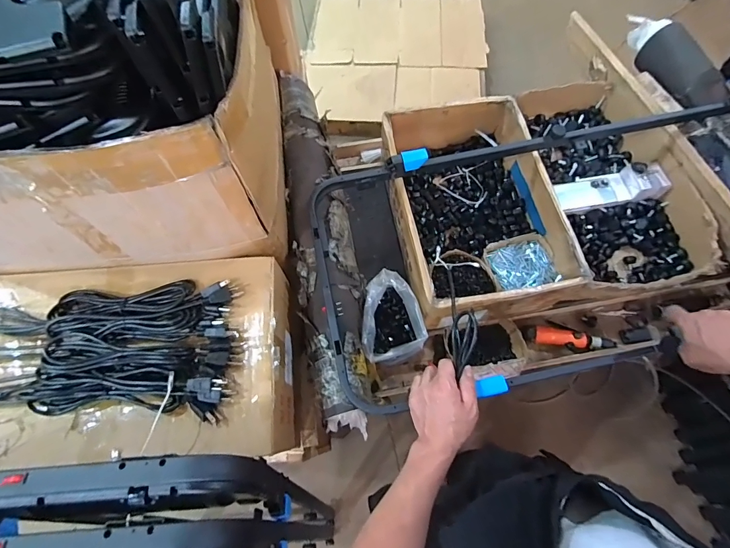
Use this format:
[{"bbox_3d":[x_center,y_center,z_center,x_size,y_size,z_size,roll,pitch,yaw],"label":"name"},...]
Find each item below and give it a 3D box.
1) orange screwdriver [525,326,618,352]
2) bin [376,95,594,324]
[{"bbox_3d":[0.488,0.157,0.893,0.201,0.035,0.049,12,69,6],"label":"orange screwdriver"},{"bbox_3d":[0.257,-0.161,0.904,0.364,0.161,0.529,-10,68,-3],"label":"bin"}]

